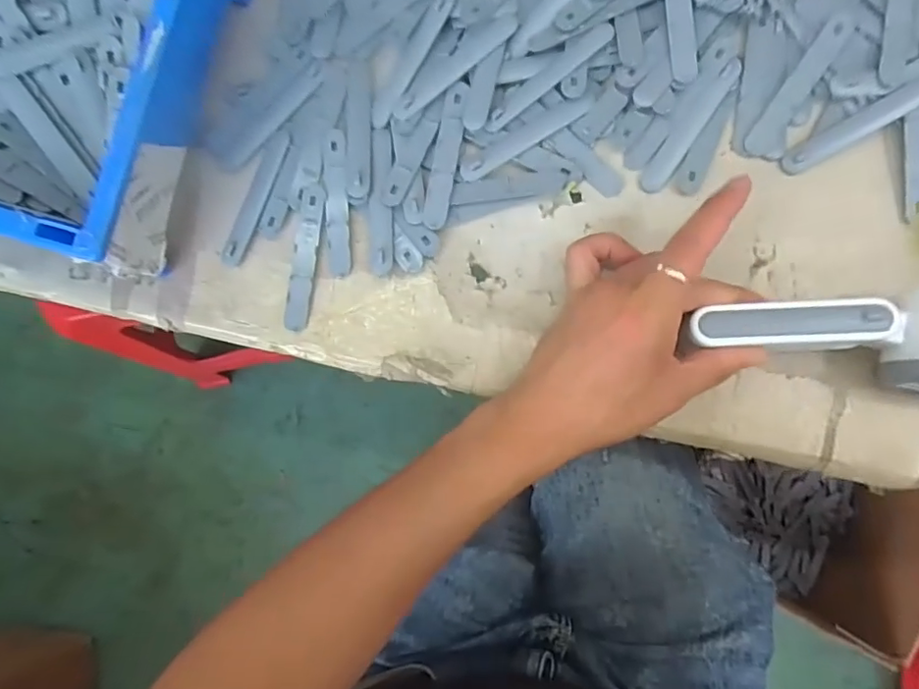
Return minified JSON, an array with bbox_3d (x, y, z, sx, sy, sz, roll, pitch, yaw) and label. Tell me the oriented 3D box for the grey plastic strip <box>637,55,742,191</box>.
[{"bbox_3d":[0.144,-0.137,0.345,0.018,0.005,0.094,34,96,-4],"label":"grey plastic strip"}]

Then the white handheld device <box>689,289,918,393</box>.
[{"bbox_3d":[0.211,-0.005,0.312,0.160,0.047,0.056,5,87,3],"label":"white handheld device"}]

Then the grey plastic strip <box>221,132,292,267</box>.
[{"bbox_3d":[-0.132,-0.095,0.361,0.016,0.004,0.092,21,89,5],"label":"grey plastic strip"}]

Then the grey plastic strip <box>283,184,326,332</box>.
[{"bbox_3d":[-0.099,-0.056,0.355,0.015,0.004,0.093,8,87,4],"label":"grey plastic strip"}]

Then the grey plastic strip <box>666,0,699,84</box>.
[{"bbox_3d":[0.136,-0.210,0.344,0.016,0.004,0.094,-6,92,10],"label":"grey plastic strip"}]

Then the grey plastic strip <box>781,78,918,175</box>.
[{"bbox_3d":[0.246,-0.135,0.341,0.097,0.004,0.016,-29,86,10],"label":"grey plastic strip"}]

